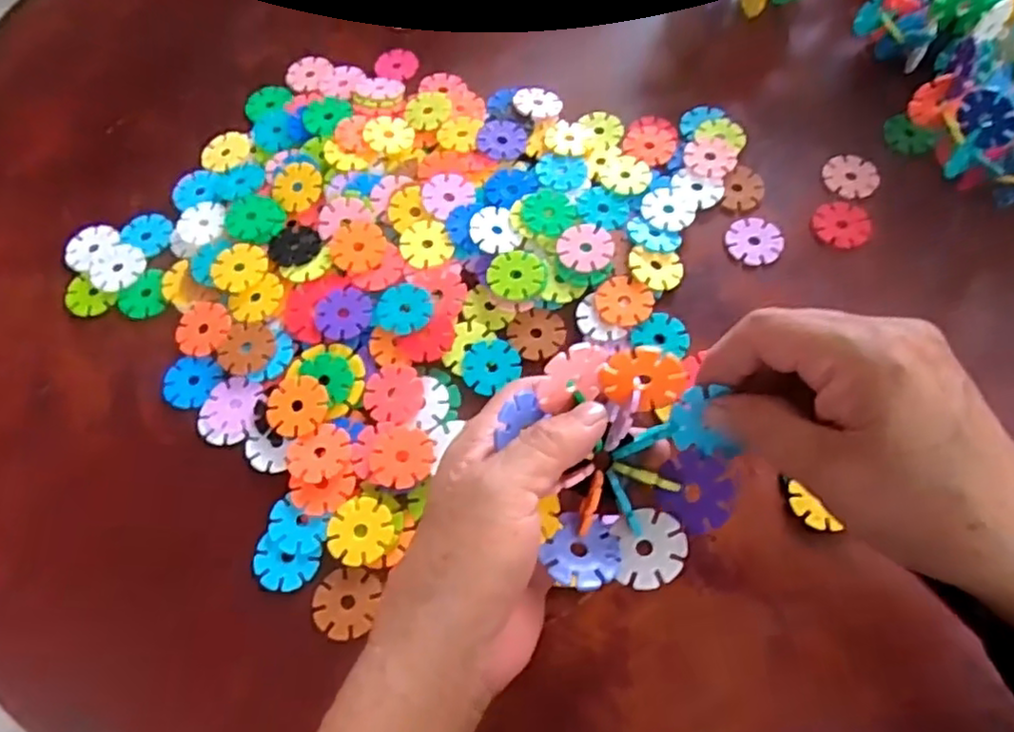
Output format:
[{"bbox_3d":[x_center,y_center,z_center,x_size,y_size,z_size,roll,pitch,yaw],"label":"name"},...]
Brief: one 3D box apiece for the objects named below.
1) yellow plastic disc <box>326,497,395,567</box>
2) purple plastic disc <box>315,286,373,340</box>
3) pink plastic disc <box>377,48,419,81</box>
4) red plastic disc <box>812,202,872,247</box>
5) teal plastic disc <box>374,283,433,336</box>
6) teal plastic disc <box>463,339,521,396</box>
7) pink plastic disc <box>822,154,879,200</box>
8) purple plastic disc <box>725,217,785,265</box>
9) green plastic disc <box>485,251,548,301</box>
[{"bbox_3d":[-0.070,0.079,0.329,0.031,0.004,0.031,-1,65,2],"label":"yellow plastic disc"},{"bbox_3d":[-0.091,-0.030,0.380,0.031,0.004,0.032,-1,65,2],"label":"purple plastic disc"},{"bbox_3d":[-0.077,-0.212,0.479,0.029,0.004,0.030,-1,65,2],"label":"pink plastic disc"},{"bbox_3d":[0.198,-0.084,0.403,0.031,0.006,0.032,-1,65,2],"label":"red plastic disc"},{"bbox_3d":[-0.058,-0.032,0.378,0.032,0.004,0.029,28,69,14],"label":"teal plastic disc"},{"bbox_3d":[-0.009,-0.001,0.368,0.032,0.004,0.029,-31,67,-12],"label":"teal plastic disc"},{"bbox_3d":[0.209,-0.116,0.415,0.031,0.005,0.033,-1,65,2],"label":"pink plastic disc"},{"bbox_3d":[0.147,-0.075,0.402,0.032,0.004,0.032,-1,65,2],"label":"purple plastic disc"},{"bbox_3d":[0.006,-0.051,0.384,0.033,0.004,0.031,-1,70,2],"label":"green plastic disc"}]

